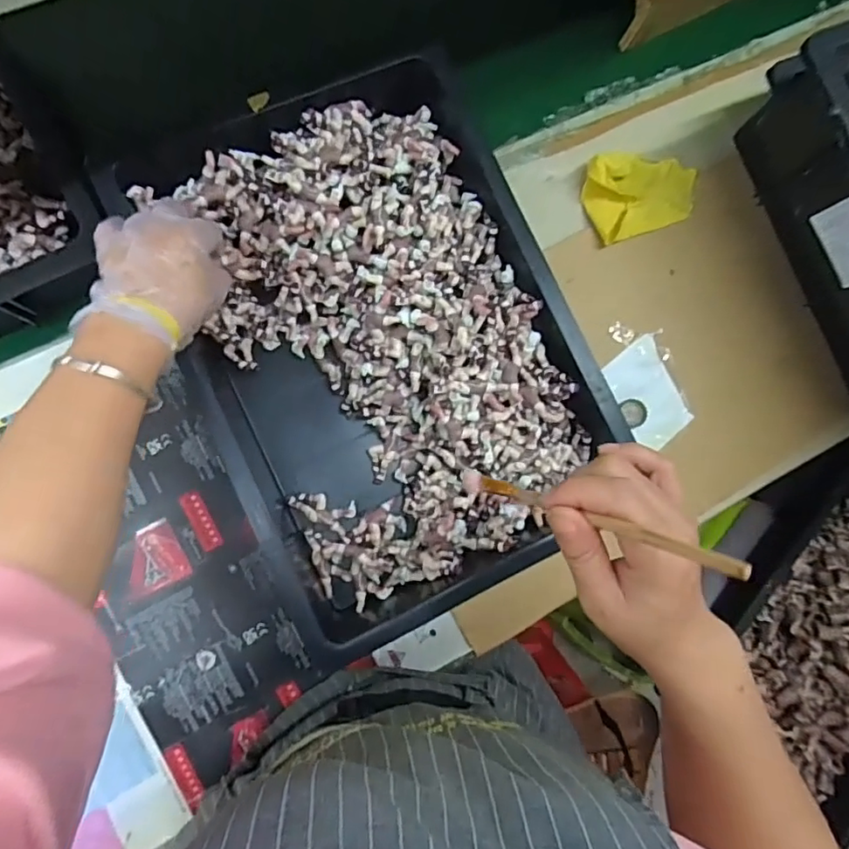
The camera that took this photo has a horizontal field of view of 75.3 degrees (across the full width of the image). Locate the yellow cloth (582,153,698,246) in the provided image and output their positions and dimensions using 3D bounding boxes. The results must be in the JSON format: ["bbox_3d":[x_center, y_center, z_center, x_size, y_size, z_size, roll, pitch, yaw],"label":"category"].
[{"bbox_3d":[0.231,-0.247,0.575,0.129,0.026,0.082,-21,89,-9],"label":"yellow cloth"}]

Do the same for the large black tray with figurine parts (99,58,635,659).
[{"bbox_3d":[-0.041,-0.073,0.494,0.305,0.090,0.444,-23,89,-9],"label":"large black tray with figurine parts"}]

